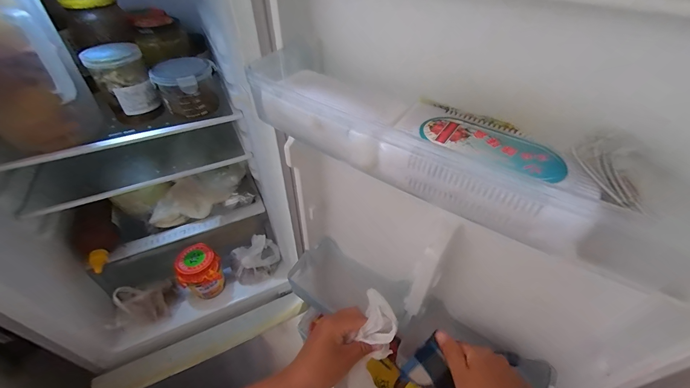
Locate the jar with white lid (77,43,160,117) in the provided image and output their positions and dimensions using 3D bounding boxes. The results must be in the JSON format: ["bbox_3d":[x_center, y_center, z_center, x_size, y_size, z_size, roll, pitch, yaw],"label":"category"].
[{"bbox_3d":[-0.380,-0.197,0.514,0.077,0.103,0.067,-23,49,-21],"label":"jar with white lid"}]

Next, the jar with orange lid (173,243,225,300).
[{"bbox_3d":[-0.349,0.197,0.729,0.090,0.129,0.085,0,44,0],"label":"jar with orange lid"}]

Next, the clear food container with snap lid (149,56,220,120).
[{"bbox_3d":[-0.288,-0.197,0.546,0.101,0.082,0.097,-22,48,-20],"label":"clear food container with snap lid"}]

